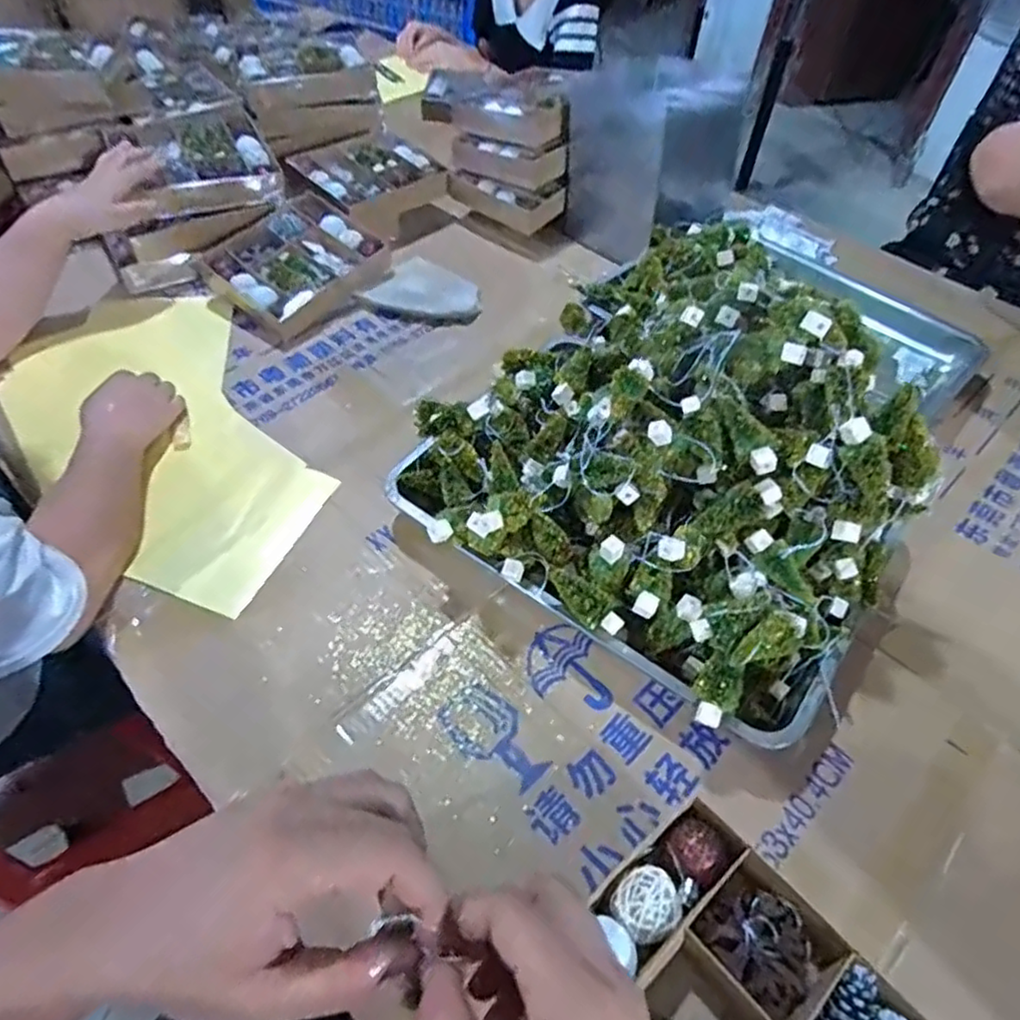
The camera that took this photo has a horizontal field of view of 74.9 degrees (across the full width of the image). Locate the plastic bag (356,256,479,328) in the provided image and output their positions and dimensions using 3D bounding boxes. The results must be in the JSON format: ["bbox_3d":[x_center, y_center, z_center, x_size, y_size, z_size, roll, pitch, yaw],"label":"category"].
[{"bbox_3d":[-0.120,-0.302,0.955,0.157,0.041,0.113,26,53,16],"label":"plastic bag"}]

